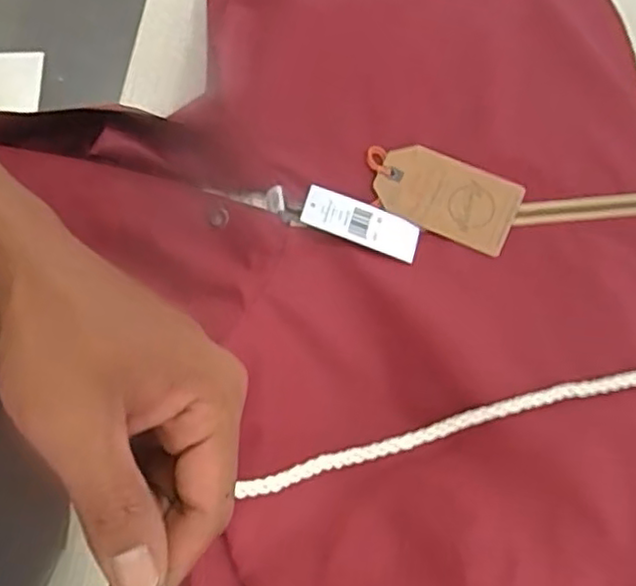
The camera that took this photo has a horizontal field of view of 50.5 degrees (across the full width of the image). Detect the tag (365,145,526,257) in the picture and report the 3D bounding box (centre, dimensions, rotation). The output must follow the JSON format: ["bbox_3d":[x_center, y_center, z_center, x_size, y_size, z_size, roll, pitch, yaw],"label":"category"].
[{"bbox_3d":[0.086,-0.071,0.483,0.110,0.004,0.057,23,79,7],"label":"tag"}]

